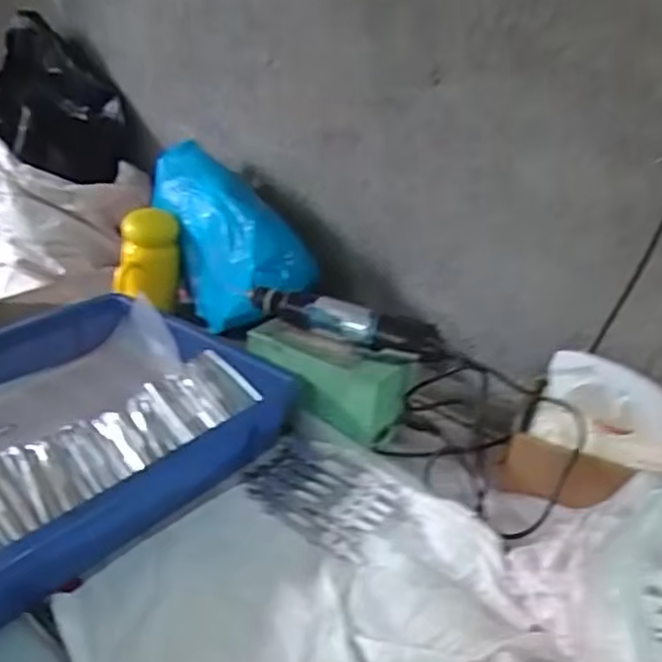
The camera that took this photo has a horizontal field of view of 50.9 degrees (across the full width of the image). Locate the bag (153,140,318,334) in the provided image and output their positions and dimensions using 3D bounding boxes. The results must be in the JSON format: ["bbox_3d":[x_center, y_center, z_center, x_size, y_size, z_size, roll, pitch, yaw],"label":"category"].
[{"bbox_3d":[-0.131,-0.122,0.904,0.130,0.131,0.298,-15,59,-36],"label":"bag"}]

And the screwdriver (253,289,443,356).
[{"bbox_3d":[0.011,-0.004,0.694,0.202,0.050,0.030,19,29,25],"label":"screwdriver"}]

